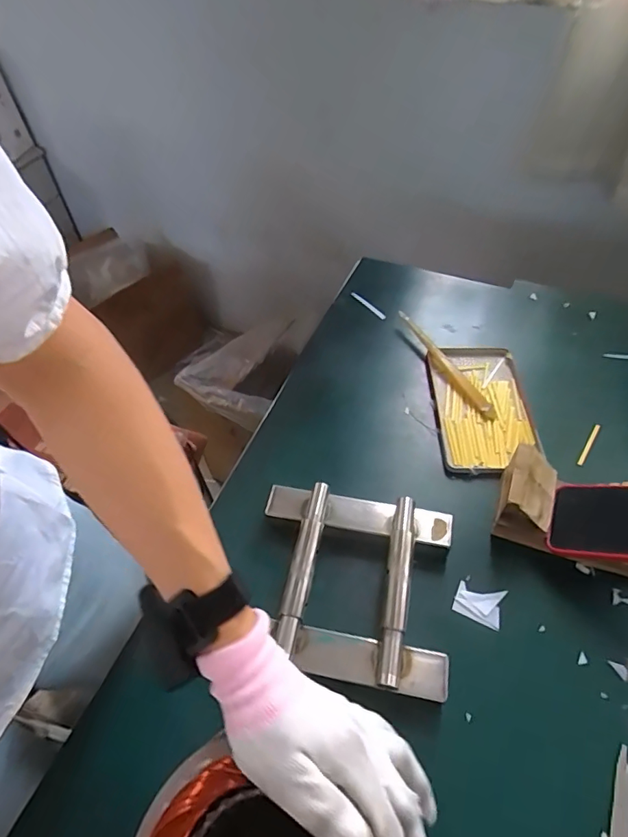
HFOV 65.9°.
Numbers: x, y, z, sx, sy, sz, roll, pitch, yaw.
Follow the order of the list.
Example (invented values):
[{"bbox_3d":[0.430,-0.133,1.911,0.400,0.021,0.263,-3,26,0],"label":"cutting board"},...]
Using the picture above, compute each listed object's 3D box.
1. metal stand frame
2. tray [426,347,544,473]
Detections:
[{"bbox_3d":[0.035,0.156,0.472,0.188,0.044,0.176,8,52,8],"label":"metal stand frame"},{"bbox_3d":[0.218,-0.017,0.628,0.122,0.020,0.197,-1,51,1],"label":"tray"}]

